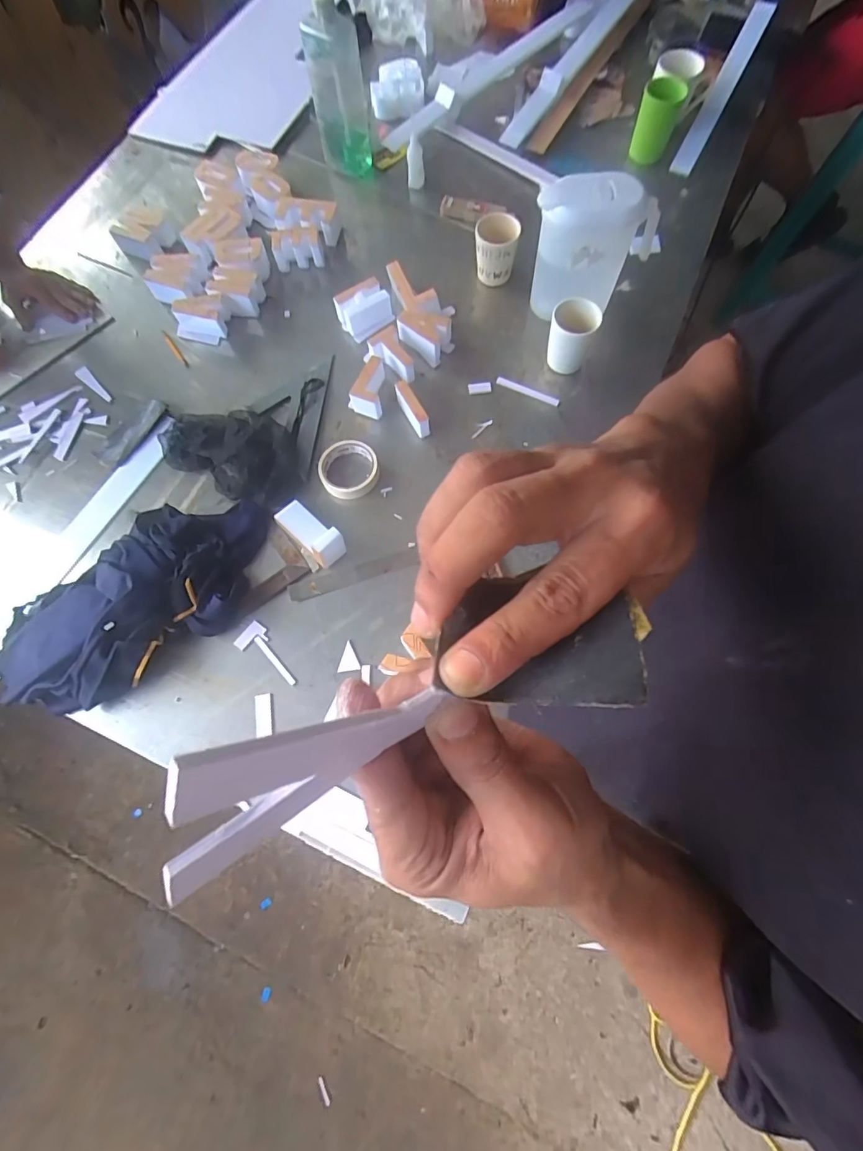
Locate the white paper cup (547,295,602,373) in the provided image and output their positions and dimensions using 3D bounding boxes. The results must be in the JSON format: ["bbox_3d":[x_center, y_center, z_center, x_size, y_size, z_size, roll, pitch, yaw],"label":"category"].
[{"bbox_3d":[0.222,-0.381,0.758,0.069,0.092,0.071,0,73,1],"label":"white paper cup"}]

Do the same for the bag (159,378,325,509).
[{"bbox_3d":[-0.316,-0.226,0.765,0.240,0.063,0.240,2,73,2],"label":"bag"}]

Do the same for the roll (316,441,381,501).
[{"bbox_3d":[-0.128,-0.165,0.749,0.092,0.028,0.095,0,73,1],"label":"roll"}]

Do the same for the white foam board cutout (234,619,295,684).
[{"bbox_3d":[-0.222,0.105,0.673,0.104,0.004,0.044,31,76,10],"label":"white foam board cutout"}]

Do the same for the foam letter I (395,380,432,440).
[{"bbox_3d":[-0.030,-0.265,0.768,0.022,0.042,0.087,-31,75,-8],"label":"foam letter I"}]

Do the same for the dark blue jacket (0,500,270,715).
[{"bbox_3d":[-0.417,0.033,0.679,0.414,0.089,0.225,-28,74,-7],"label":"dark blue jacket"}]

